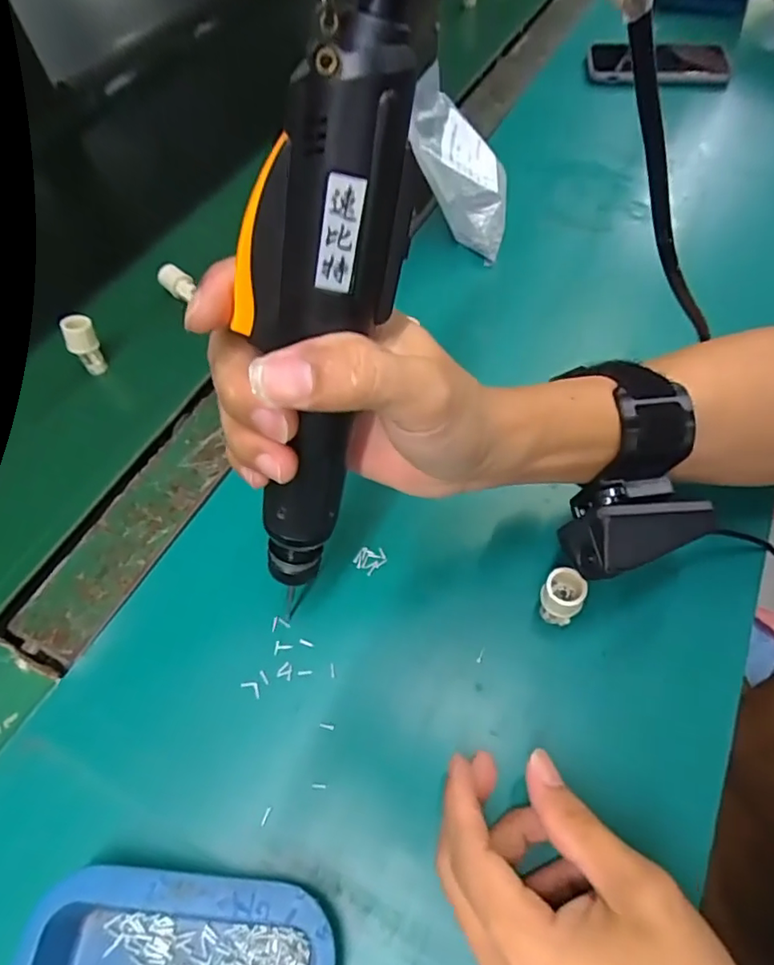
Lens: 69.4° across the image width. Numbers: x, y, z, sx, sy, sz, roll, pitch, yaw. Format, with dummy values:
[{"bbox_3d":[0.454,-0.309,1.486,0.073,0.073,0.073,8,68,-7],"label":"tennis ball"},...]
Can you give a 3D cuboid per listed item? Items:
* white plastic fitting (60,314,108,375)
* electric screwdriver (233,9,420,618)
[{"bbox_3d":[-0.216,-0.099,0.402,0.022,0.037,0.022,-32,62,-17],"label":"white plastic fitting"},{"bbox_3d":[-0.027,-0.036,0.198,0.035,0.202,0.035,35,45,22],"label":"electric screwdriver"}]

